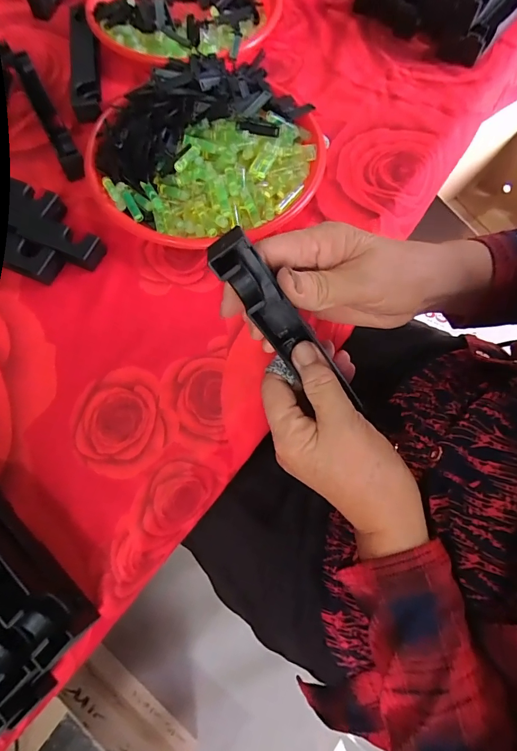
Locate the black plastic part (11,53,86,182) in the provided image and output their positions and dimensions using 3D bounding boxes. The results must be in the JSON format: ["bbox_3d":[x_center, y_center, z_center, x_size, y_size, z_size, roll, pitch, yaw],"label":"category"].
[{"bbox_3d":[-0.246,-0.305,0.447,0.023,0.019,0.206,-26,72,-10],"label":"black plastic part"}]

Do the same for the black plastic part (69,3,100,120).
[{"bbox_3d":[-0.218,-0.395,0.475,0.033,0.018,0.181,-9,69,-4],"label":"black plastic part"}]

